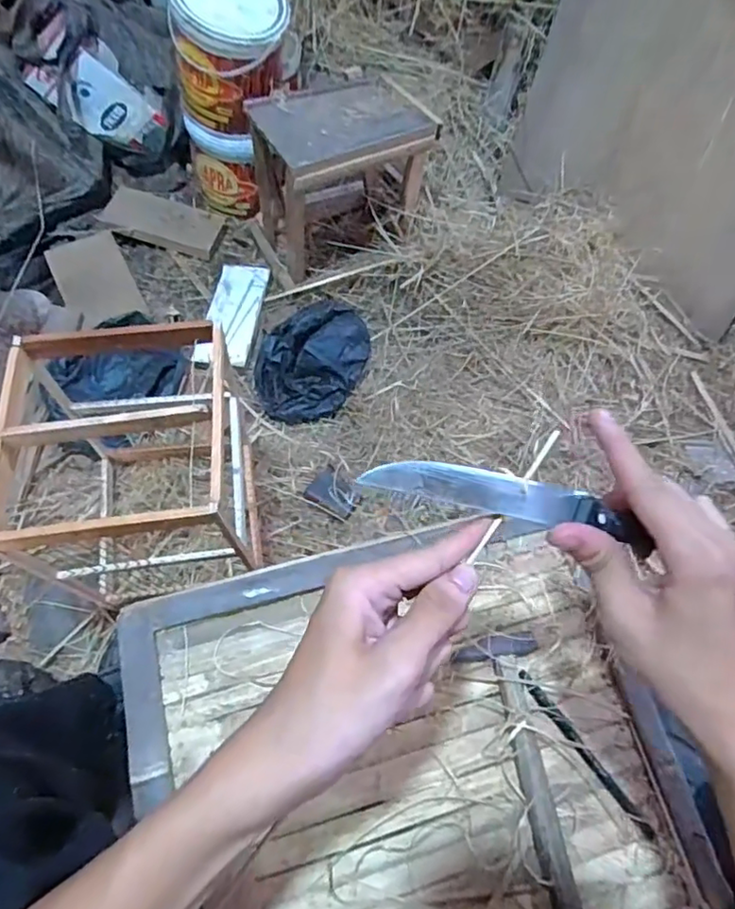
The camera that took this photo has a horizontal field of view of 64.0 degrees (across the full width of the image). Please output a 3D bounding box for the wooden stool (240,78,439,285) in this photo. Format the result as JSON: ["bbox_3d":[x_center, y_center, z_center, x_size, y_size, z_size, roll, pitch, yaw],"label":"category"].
[{"bbox_3d":[-0.042,-0.486,1.028,0.278,0.237,0.205,-24,67,-14],"label":"wooden stool"}]

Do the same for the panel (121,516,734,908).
[{"bbox_3d":[0.032,0.230,0.447,0.382,0.026,0.332,-14,65,-9],"label":"panel"}]

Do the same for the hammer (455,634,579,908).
[{"bbox_3d":[0.133,0.275,0.422,0.057,0.023,0.278,-10,64,-8],"label":"hammer"}]

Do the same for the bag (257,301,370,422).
[{"bbox_3d":[-0.096,-0.167,1.000,0.184,0.074,0.214,12,64,3],"label":"bag"}]

